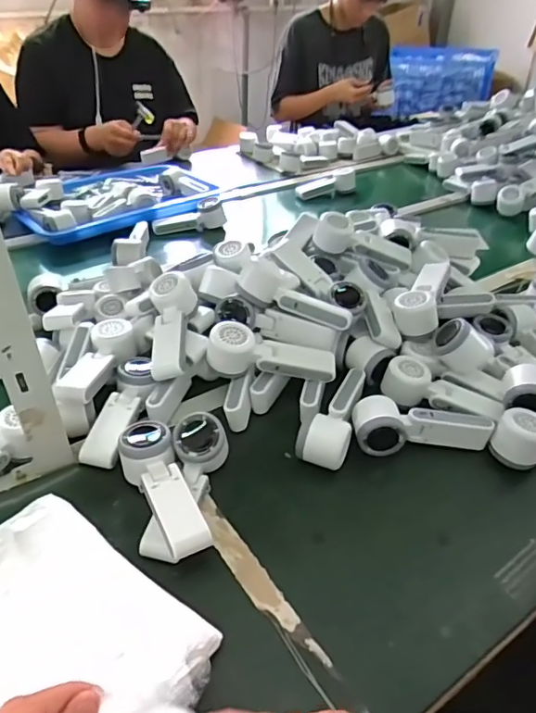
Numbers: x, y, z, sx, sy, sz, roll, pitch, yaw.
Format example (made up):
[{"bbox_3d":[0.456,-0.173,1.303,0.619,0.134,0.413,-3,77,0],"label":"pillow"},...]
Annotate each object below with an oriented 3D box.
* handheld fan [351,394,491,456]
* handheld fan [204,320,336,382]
[{"bbox_3d":[0.190,0.084,0.650,0.166,0.050,0.055,-3,37,-7],"label":"handheld fan"},{"bbox_3d":[0.004,-0.005,0.689,0.169,0.059,0.045,3,37,1],"label":"handheld fan"}]

